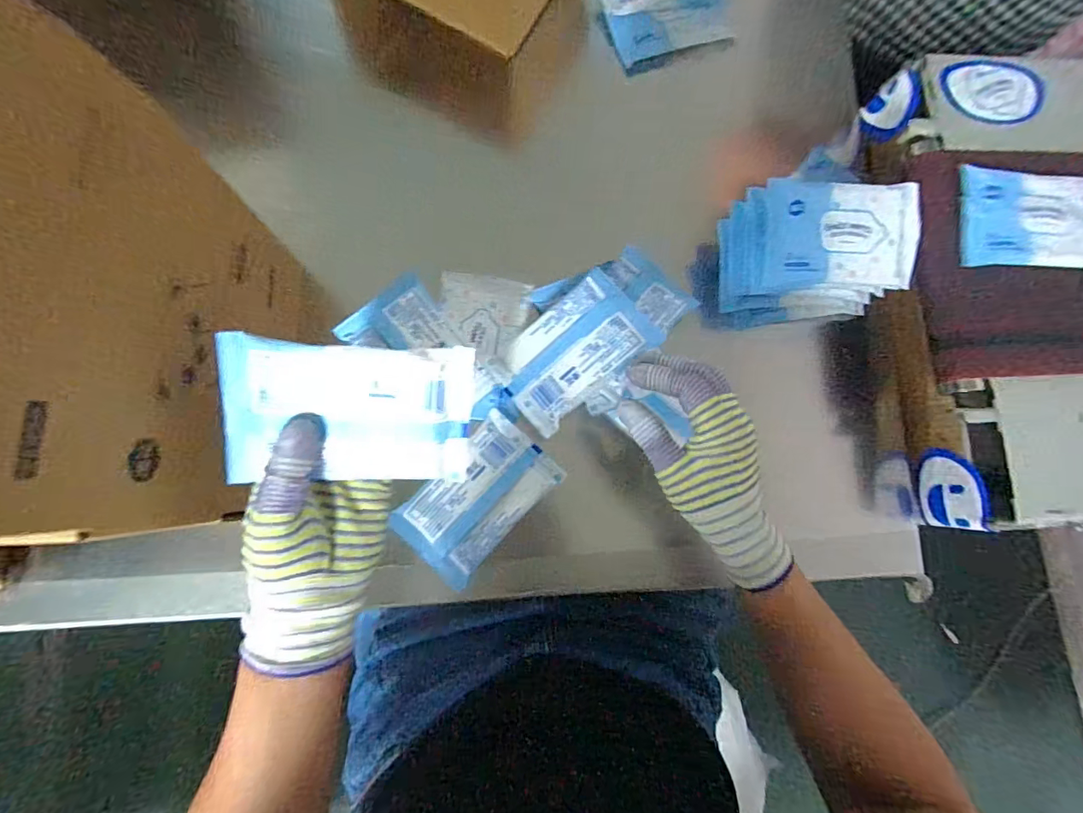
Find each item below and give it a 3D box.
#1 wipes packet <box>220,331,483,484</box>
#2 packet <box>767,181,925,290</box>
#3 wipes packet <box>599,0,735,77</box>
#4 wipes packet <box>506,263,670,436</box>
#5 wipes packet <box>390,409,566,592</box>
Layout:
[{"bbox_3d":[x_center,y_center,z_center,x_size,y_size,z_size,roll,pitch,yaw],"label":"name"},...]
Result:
[{"bbox_3d":[-0.109,0.005,0.282,0.133,0.007,0.084,3,112,-14],"label":"wipes packet"},{"bbox_3d":[0.250,-0.141,0.402,0.126,0.020,0.086,1,99,-6],"label":"packet"},{"bbox_3d":[0.124,-0.425,0.502,0.133,0.023,0.120,-21,85,-8],"label":"wipes packet"},{"bbox_3d":[0.029,-0.048,0.413,0.135,0.032,0.082,-42,88,-9],"label":"wipes packet"},{"bbox_3d":[-0.054,0.078,0.410,0.079,0.012,0.132,44,81,2],"label":"wipes packet"}]

